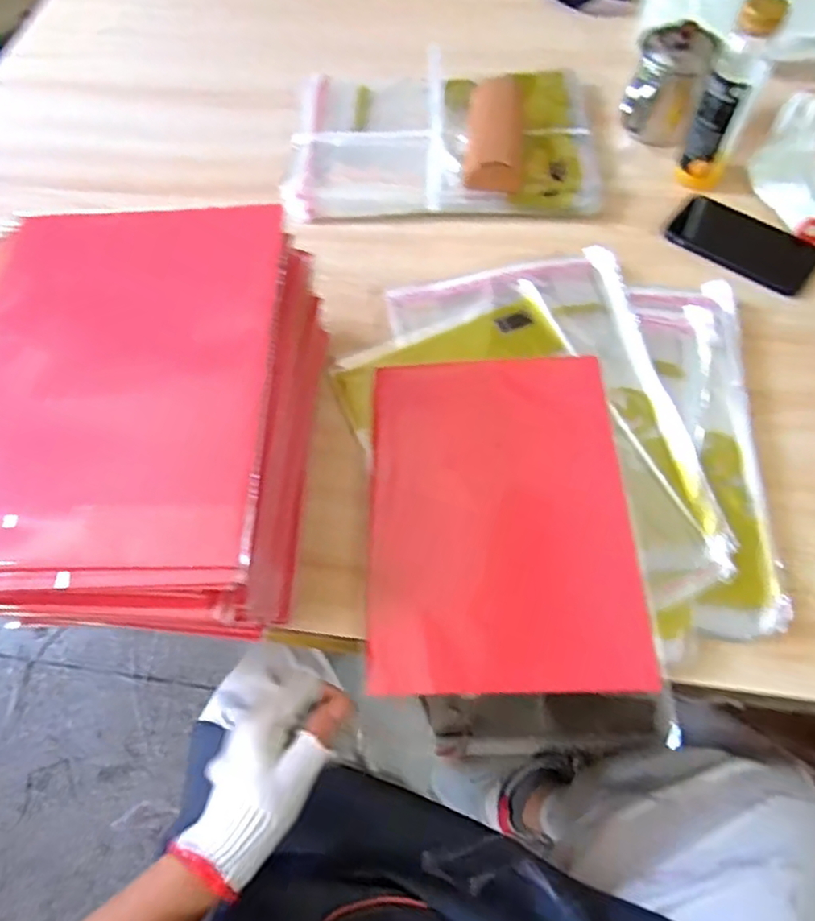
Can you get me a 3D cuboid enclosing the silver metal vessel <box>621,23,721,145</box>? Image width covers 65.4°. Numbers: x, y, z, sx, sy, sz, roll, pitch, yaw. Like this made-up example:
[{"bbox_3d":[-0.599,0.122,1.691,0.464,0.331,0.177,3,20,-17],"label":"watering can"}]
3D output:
[{"bbox_3d":[0.295,-0.432,0.718,0.079,0.089,0.093,16,64,10],"label":"silver metal vessel"}]

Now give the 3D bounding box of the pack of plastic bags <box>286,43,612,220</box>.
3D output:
[{"bbox_3d":[0.042,-0.375,0.734,0.349,0.032,0.238,1,62,3],"label":"pack of plastic bags"}]

